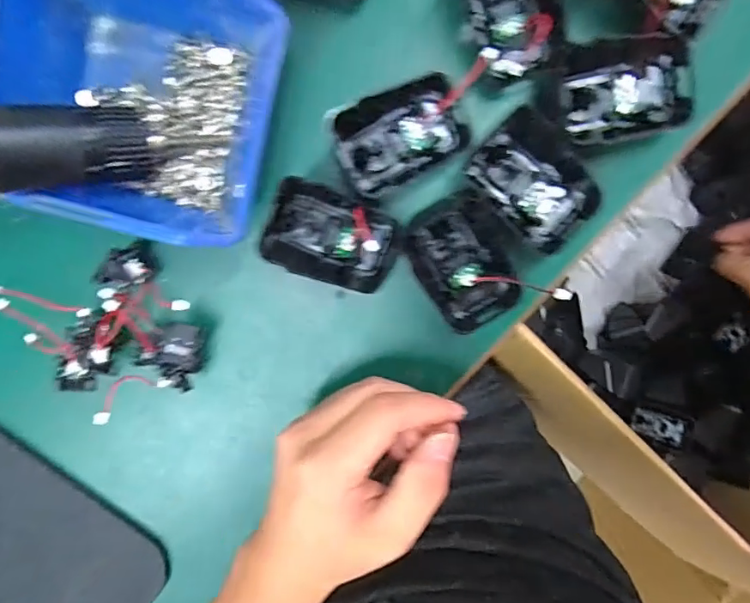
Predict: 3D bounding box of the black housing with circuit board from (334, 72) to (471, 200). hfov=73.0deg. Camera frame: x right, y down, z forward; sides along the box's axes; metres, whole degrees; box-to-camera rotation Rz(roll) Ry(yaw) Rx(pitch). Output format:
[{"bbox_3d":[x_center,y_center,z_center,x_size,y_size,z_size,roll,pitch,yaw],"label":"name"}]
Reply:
[{"bbox_3d":[0.013,-0.084,0.257,0.065,0.019,0.041,-25,98,5],"label":"black housing with circuit board"}]

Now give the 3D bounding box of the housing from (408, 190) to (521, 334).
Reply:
[{"bbox_3d":[0.049,-0.021,0.270,0.050,0.015,0.068,-26,98,5],"label":"housing"}]

